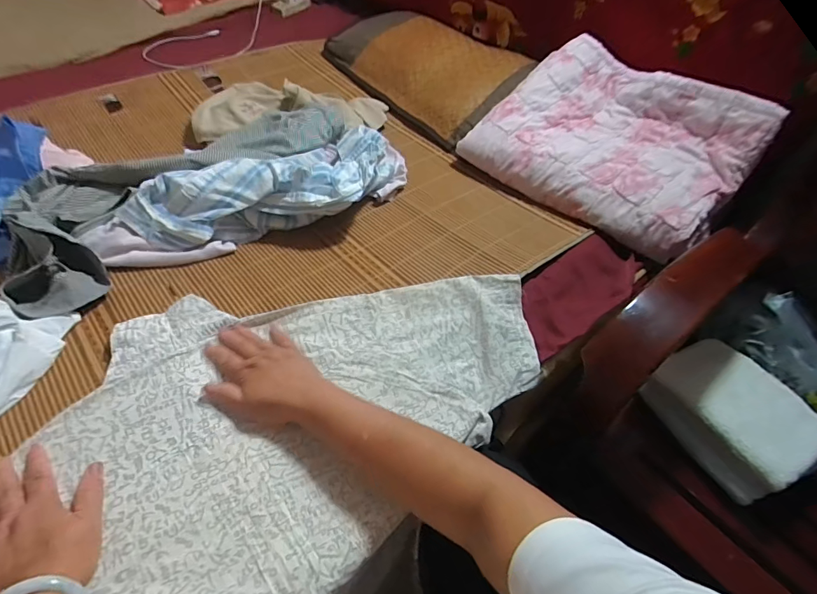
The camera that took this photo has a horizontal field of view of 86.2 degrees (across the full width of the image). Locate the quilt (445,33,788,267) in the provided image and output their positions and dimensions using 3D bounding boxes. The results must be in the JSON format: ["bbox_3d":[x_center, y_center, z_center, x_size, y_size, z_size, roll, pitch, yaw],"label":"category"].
[{"bbox_3d":[0.374,-0.297,0.800,0.353,0.068,0.435,-43,64,-13],"label":"quilt"}]

